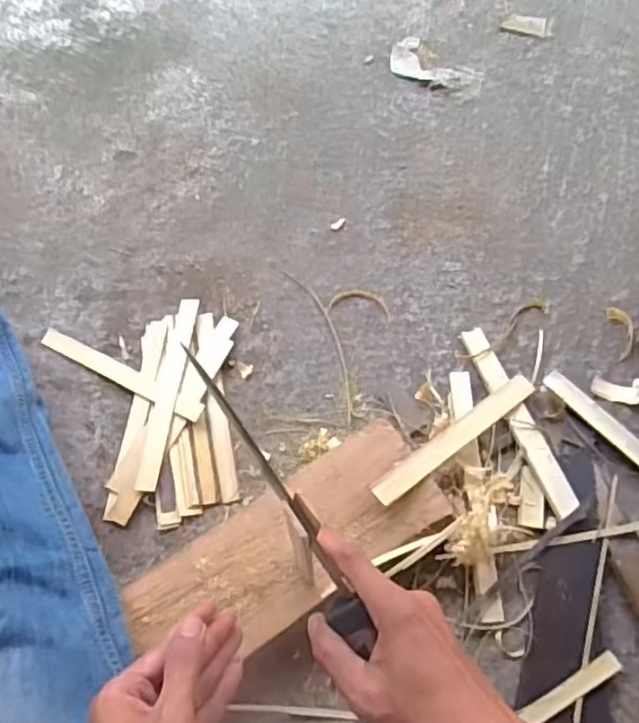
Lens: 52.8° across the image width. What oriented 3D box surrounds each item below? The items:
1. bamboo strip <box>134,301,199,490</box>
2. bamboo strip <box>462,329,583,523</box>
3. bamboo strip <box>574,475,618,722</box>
[{"bbox_3d":[-0.166,0.031,0.711,0.024,0.005,0.225,4,66,10],"label":"bamboo strip"},{"bbox_3d":[0.207,0.056,0.676,0.028,0.007,0.220,-19,62,-7],"label":"bamboo strip"},{"bbox_3d":[0.260,0.214,0.601,0.010,0.008,0.230,18,68,10],"label":"bamboo strip"}]

